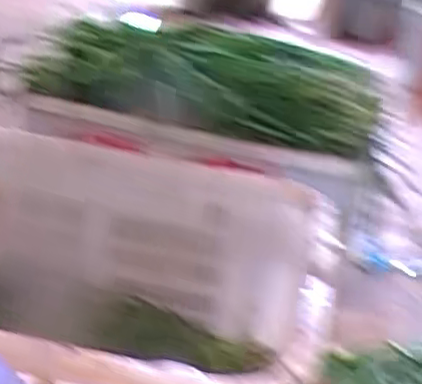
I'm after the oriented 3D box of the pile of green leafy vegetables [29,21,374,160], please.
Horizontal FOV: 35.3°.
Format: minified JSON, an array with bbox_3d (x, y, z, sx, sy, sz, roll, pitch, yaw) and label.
[{"bbox_3d":[-0.019,-0.184,1.068,0.589,0.124,0.206,9,24,5],"label":"pile of green leafy vegetables"}]

